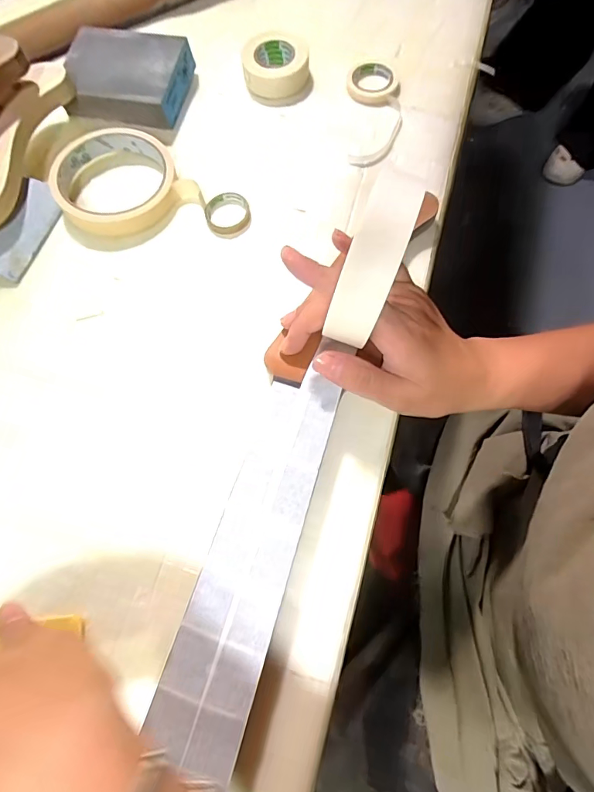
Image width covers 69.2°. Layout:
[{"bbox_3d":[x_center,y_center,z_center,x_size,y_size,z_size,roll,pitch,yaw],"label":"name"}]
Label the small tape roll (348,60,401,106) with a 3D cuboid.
[{"bbox_3d":[0.065,-0.264,0.364,0.041,0.010,0.043,0,71,1],"label":"small tape roll"}]

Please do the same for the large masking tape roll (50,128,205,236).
[{"bbox_3d":[-0.139,-0.165,0.331,0.090,0.021,0.092,0,71,1],"label":"large masking tape roll"}]

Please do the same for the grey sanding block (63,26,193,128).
[{"bbox_3d":[-0.144,-0.270,0.359,0.097,0.028,0.065,11,72,5],"label":"grey sanding block"}]

